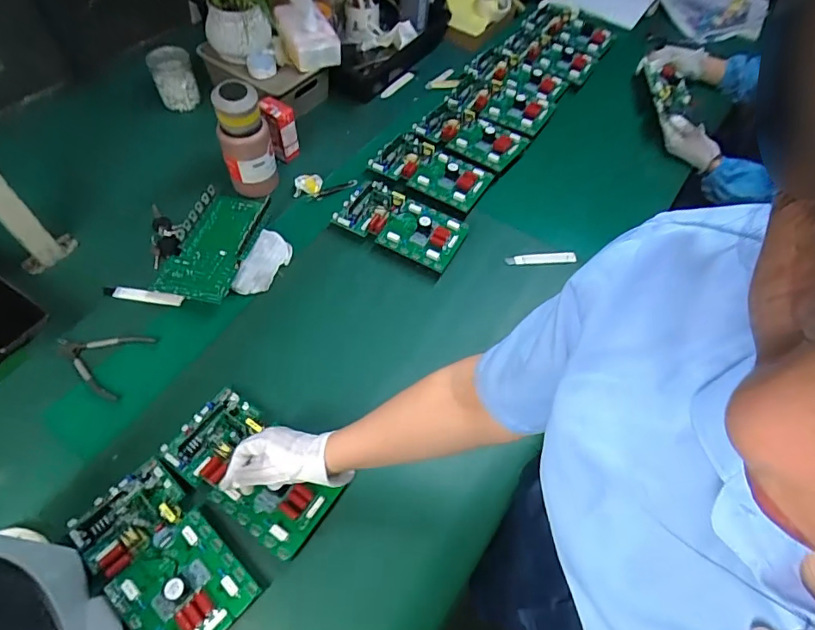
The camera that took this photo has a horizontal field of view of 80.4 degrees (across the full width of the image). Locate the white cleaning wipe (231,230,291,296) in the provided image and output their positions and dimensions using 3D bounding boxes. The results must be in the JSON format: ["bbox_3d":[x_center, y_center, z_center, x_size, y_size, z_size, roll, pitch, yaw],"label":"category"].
[{"bbox_3d":[-0.244,-0.089,0.826,0.060,0.029,0.123,14,59,4],"label":"white cleaning wipe"}]

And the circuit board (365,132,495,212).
[{"bbox_3d":[0.048,-0.294,0.959,0.217,0.028,0.130,30,61,13],"label":"circuit board"}]

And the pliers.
[{"bbox_3d":[-0.466,0.063,0.724,0.139,0.010,0.106,17,59,5],"label":"pliers"}]

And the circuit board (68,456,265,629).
[{"bbox_3d":[-0.291,0.294,0.582,0.224,0.037,0.140,38,63,17],"label":"circuit board"}]

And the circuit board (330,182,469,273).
[{"bbox_3d":[-0.011,-0.171,0.878,0.223,0.030,0.116,25,60,10],"label":"circuit board"}]

